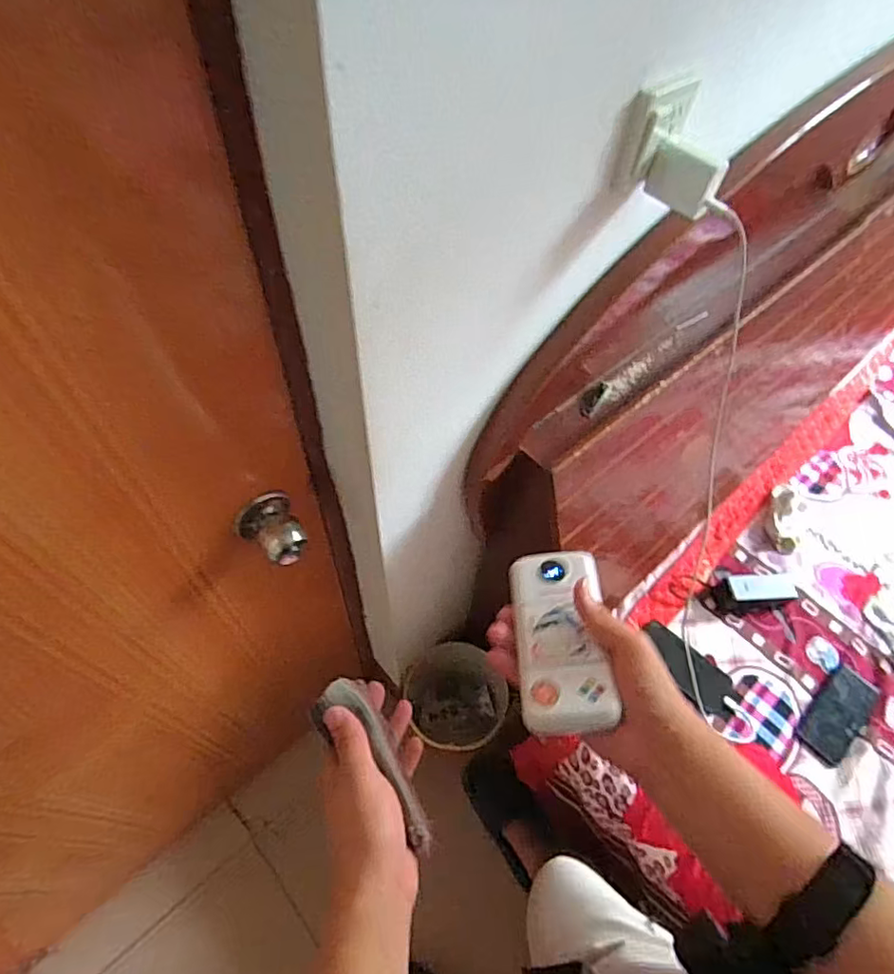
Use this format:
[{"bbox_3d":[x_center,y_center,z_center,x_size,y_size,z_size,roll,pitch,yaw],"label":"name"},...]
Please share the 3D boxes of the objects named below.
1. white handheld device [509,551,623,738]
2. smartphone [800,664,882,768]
[{"bbox_3d":[0.088,0.115,0.446,0.067,0.024,0.140,-8,47,8],"label":"white handheld device"},{"bbox_3d":[0.659,0.383,0.977,0.182,0.009,0.069,-38,68,-23],"label":"smartphone"}]

